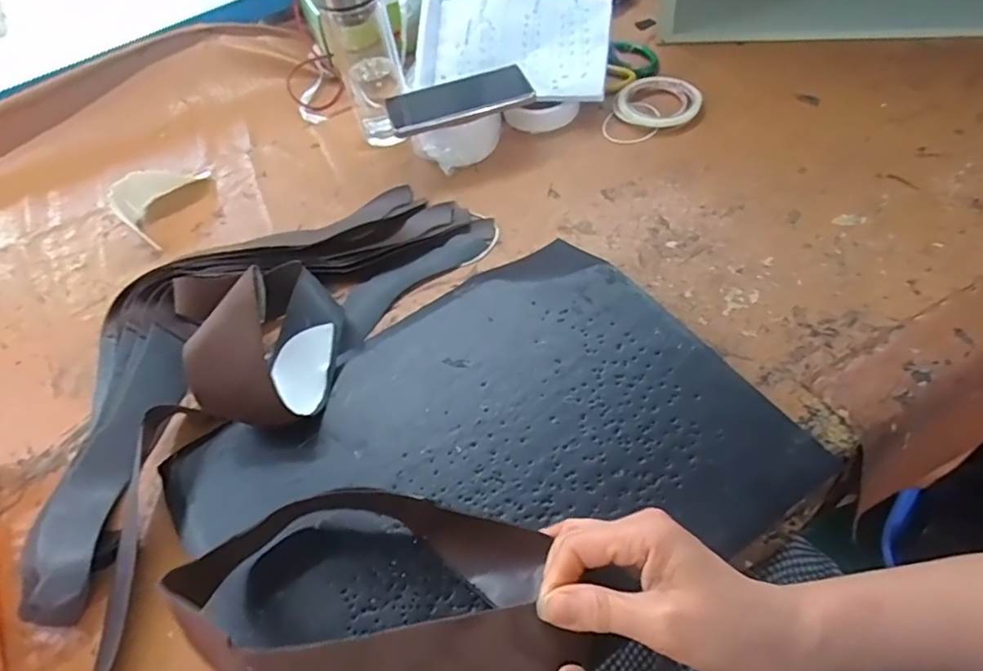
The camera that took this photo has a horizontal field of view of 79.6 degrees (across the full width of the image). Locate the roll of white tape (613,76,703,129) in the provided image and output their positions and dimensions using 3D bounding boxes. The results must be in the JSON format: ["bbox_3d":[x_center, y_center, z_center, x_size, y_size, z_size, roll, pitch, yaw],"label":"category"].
[{"bbox_3d":[0.197,-0.278,0.699,0.099,0.015,0.077,-1,53,8],"label":"roll of white tape"}]

